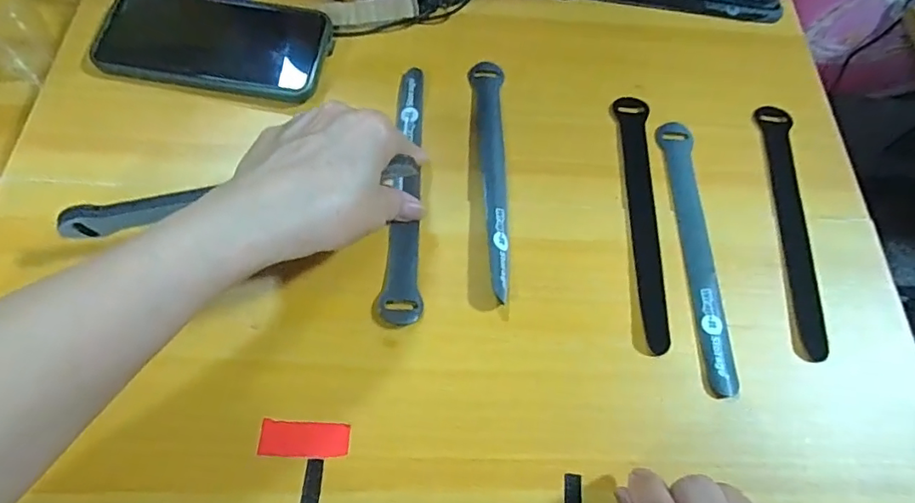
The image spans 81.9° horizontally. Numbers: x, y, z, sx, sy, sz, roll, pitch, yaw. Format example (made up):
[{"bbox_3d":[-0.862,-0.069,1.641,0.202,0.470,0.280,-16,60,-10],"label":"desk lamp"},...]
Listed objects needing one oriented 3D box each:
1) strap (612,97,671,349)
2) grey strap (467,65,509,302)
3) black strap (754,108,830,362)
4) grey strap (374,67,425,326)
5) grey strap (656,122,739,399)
[{"bbox_3d":[0.127,-0.028,0.362,0.021,0.004,0.196,4,64,-2],"label":"strap"},{"bbox_3d":[0.025,-0.059,0.364,0.022,0.012,0.193,0,66,-4],"label":"grey strap"},{"bbox_3d":[0.229,-0.021,0.362,0.021,0.008,0.189,6,66,-1],"label":"black strap"},{"bbox_3d":[-0.033,-0.045,0.360,0.026,0.008,0.196,3,66,-2],"label":"grey strap"},{"bbox_3d":[0.159,-0.005,0.351,0.022,0.004,0.194,3,66,-2],"label":"grey strap"}]

